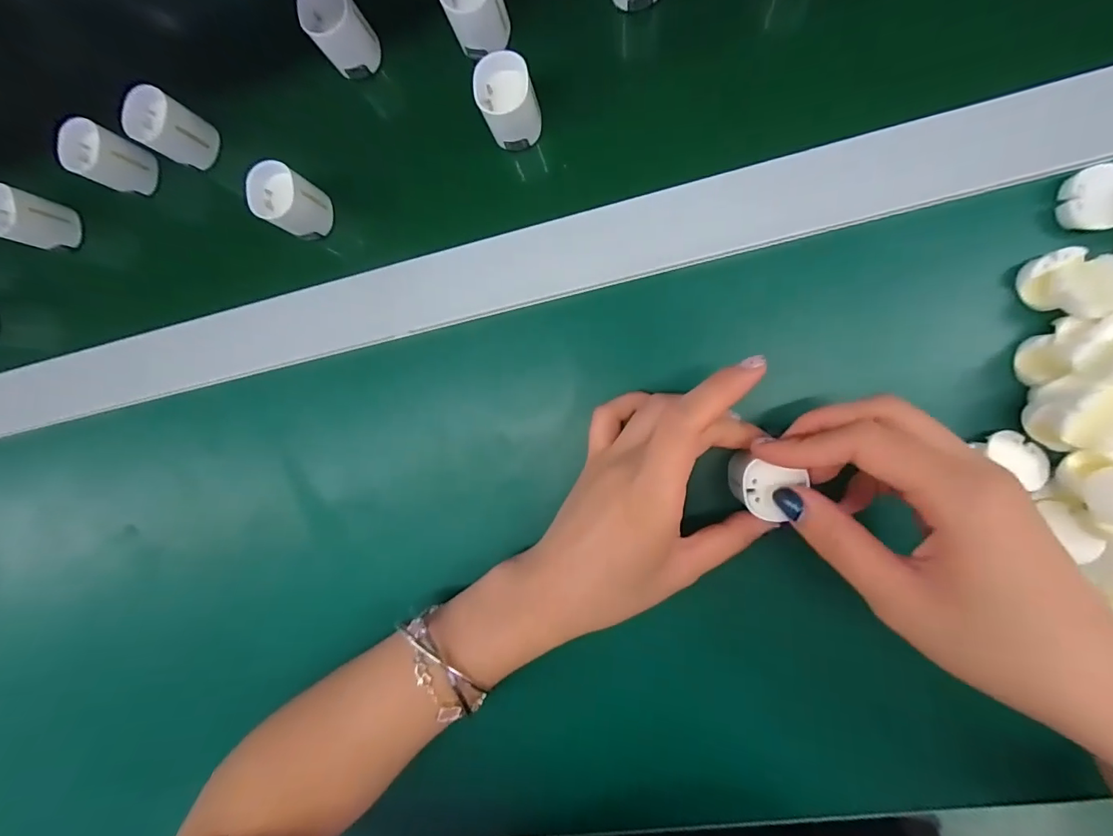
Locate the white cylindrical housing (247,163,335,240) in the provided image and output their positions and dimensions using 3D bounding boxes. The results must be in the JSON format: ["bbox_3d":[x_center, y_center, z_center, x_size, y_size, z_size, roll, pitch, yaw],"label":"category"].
[{"bbox_3d":[-0.151,-0.122,0.274,0.029,0.037,0.030,0,92,5],"label":"white cylindrical housing"}]

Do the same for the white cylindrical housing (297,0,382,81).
[{"bbox_3d":[-0.120,-0.214,0.265,0.029,0.035,0.034,-42,88,5],"label":"white cylindrical housing"}]

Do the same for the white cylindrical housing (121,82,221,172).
[{"bbox_3d":[-0.225,-0.168,0.281,0.029,0.034,0.030,0,92,5],"label":"white cylindrical housing"}]

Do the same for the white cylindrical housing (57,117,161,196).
[{"bbox_3d":[-0.272,-0.157,0.293,0.026,0.038,0.031,22,94,4],"label":"white cylindrical housing"}]

